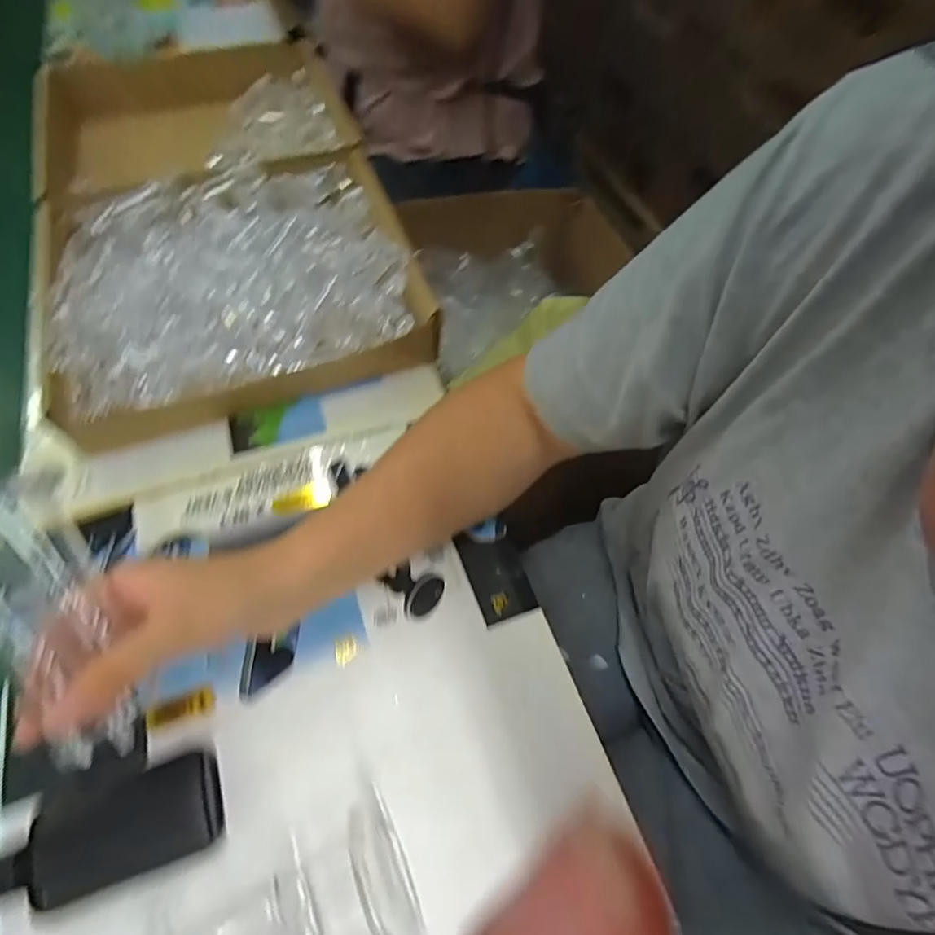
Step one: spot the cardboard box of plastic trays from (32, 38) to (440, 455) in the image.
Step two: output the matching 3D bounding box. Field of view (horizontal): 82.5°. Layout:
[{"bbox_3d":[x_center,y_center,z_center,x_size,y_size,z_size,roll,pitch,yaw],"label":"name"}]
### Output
[{"bbox_3d":[-0.254,-0.274,0.544,0.309,0.076,0.552,-15,60,-10],"label":"cardboard box of plastic trays"}]

